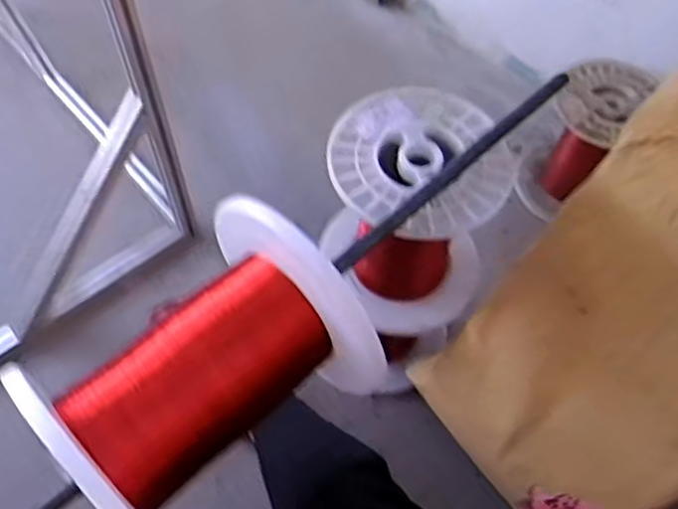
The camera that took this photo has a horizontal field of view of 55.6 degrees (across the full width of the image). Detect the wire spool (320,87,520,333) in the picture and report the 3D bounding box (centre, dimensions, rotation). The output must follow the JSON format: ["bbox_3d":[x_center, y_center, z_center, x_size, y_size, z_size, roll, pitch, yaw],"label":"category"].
[{"bbox_3d":[0.088,-0.040,0.795,0.192,0.247,0.188,1,58,-2],"label":"wire spool"}]

